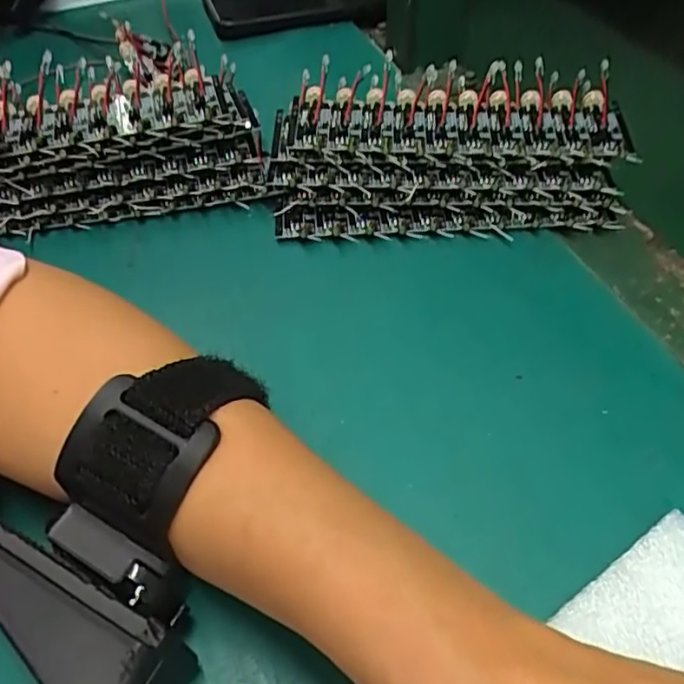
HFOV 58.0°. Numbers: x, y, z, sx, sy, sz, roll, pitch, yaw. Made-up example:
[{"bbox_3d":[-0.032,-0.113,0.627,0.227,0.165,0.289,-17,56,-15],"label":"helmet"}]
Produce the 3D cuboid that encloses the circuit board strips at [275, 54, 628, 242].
[{"bbox_3d":[0.052,-0.100,0.307,0.170,0.018,0.103,1,72,2],"label":"circuit board strips"}]

